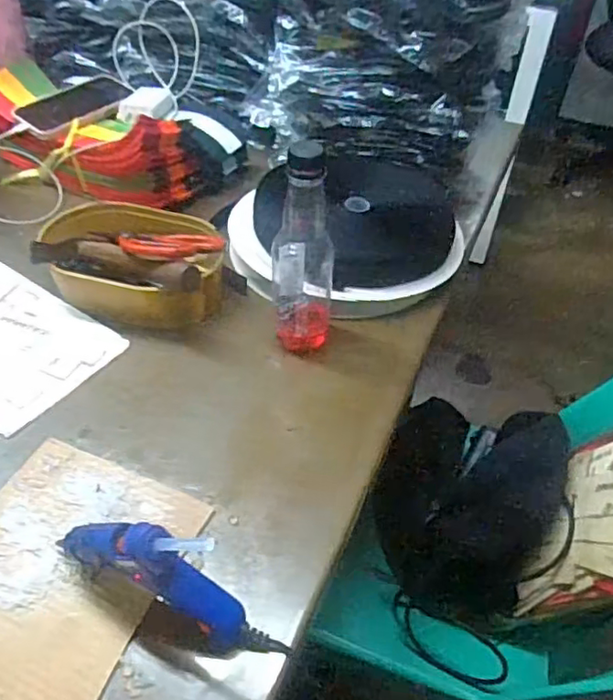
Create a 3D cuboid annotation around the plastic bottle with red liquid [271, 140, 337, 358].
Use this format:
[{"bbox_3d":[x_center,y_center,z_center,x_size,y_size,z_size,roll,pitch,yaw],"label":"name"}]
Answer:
[{"bbox_3d":[0.000,-0.080,0.551,0.058,0.180,0.059,-4,48,-7],"label":"plastic bottle with red liquid"}]

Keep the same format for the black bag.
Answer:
[{"bbox_3d":[0.200,0.170,0.757,0.208,0.125,0.256,24,49,21],"label":"black bag"}]

